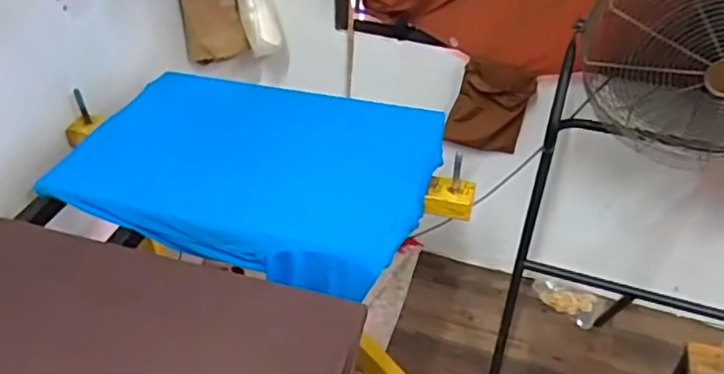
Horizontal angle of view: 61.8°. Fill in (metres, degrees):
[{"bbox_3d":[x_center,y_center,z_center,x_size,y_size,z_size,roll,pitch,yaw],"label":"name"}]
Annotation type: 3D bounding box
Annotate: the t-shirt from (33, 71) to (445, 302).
[{"bbox_3d":[-0.189,-0.031,1.087,0.616,0.105,0.393,13,42,14],"label":"t-shirt"}]

